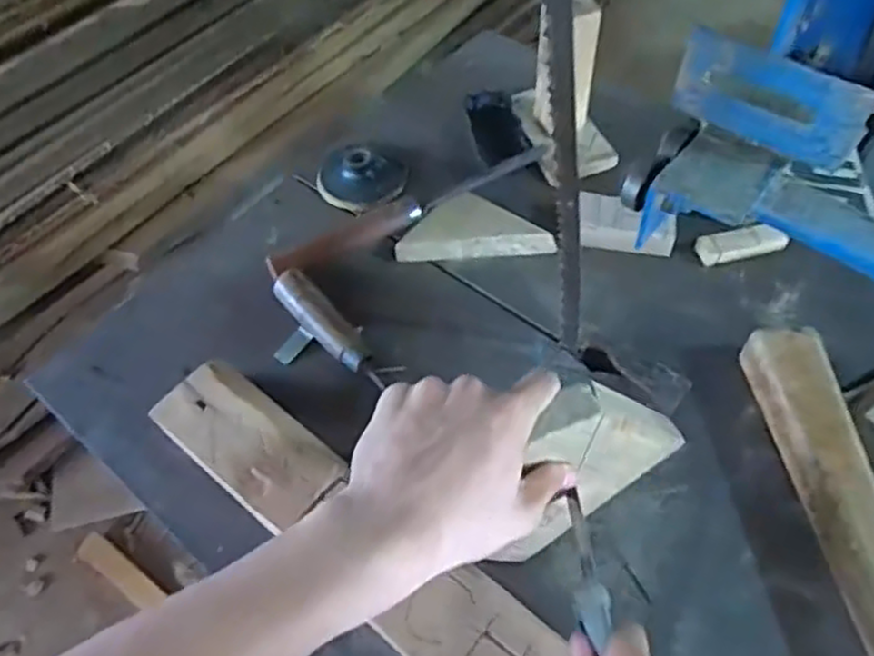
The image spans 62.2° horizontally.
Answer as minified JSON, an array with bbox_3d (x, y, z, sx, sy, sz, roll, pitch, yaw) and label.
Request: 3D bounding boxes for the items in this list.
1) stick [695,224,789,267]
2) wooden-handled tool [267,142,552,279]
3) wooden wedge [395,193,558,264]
[{"bbox_3d":[0.277,-0.076,0.657,0.077,0.020,0.026,-9,55,-2],"label":"stick"},{"bbox_3d":[-0.023,-0.114,0.693,0.291,0.024,0.029,-28,58,-14],"label":"wooden-handled tool"},{"bbox_3d":[0.035,-0.095,0.683,0.142,0.019,0.066,-5,55,1],"label":"wooden wedge"}]

